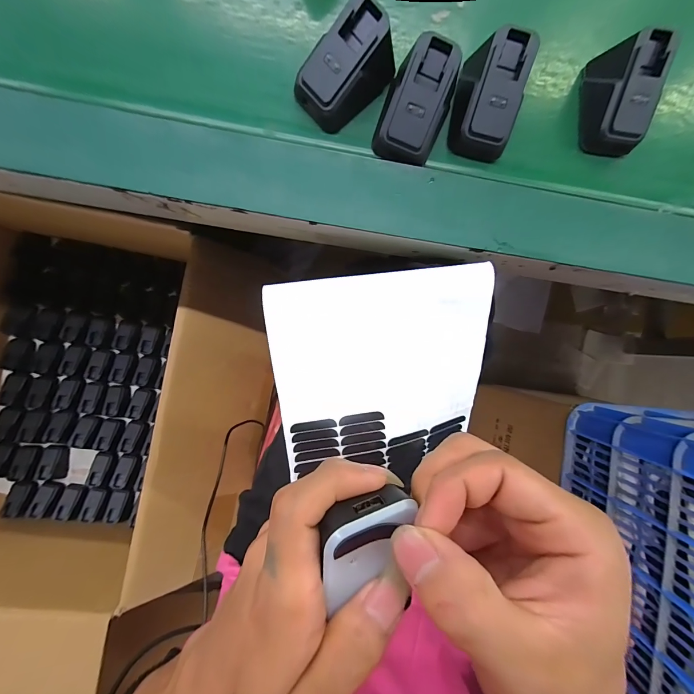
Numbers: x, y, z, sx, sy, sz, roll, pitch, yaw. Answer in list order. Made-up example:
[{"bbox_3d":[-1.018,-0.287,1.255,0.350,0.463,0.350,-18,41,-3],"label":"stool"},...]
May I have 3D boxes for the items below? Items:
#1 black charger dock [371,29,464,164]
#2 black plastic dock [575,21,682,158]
[{"bbox_3d":[0.046,-0.160,0.220,0.043,0.037,0.065,23,89,-4],"label":"black charger dock"},{"bbox_3d":[0.199,-0.181,0.233,0.043,0.038,0.069,2,90,-4],"label":"black plastic dock"}]

